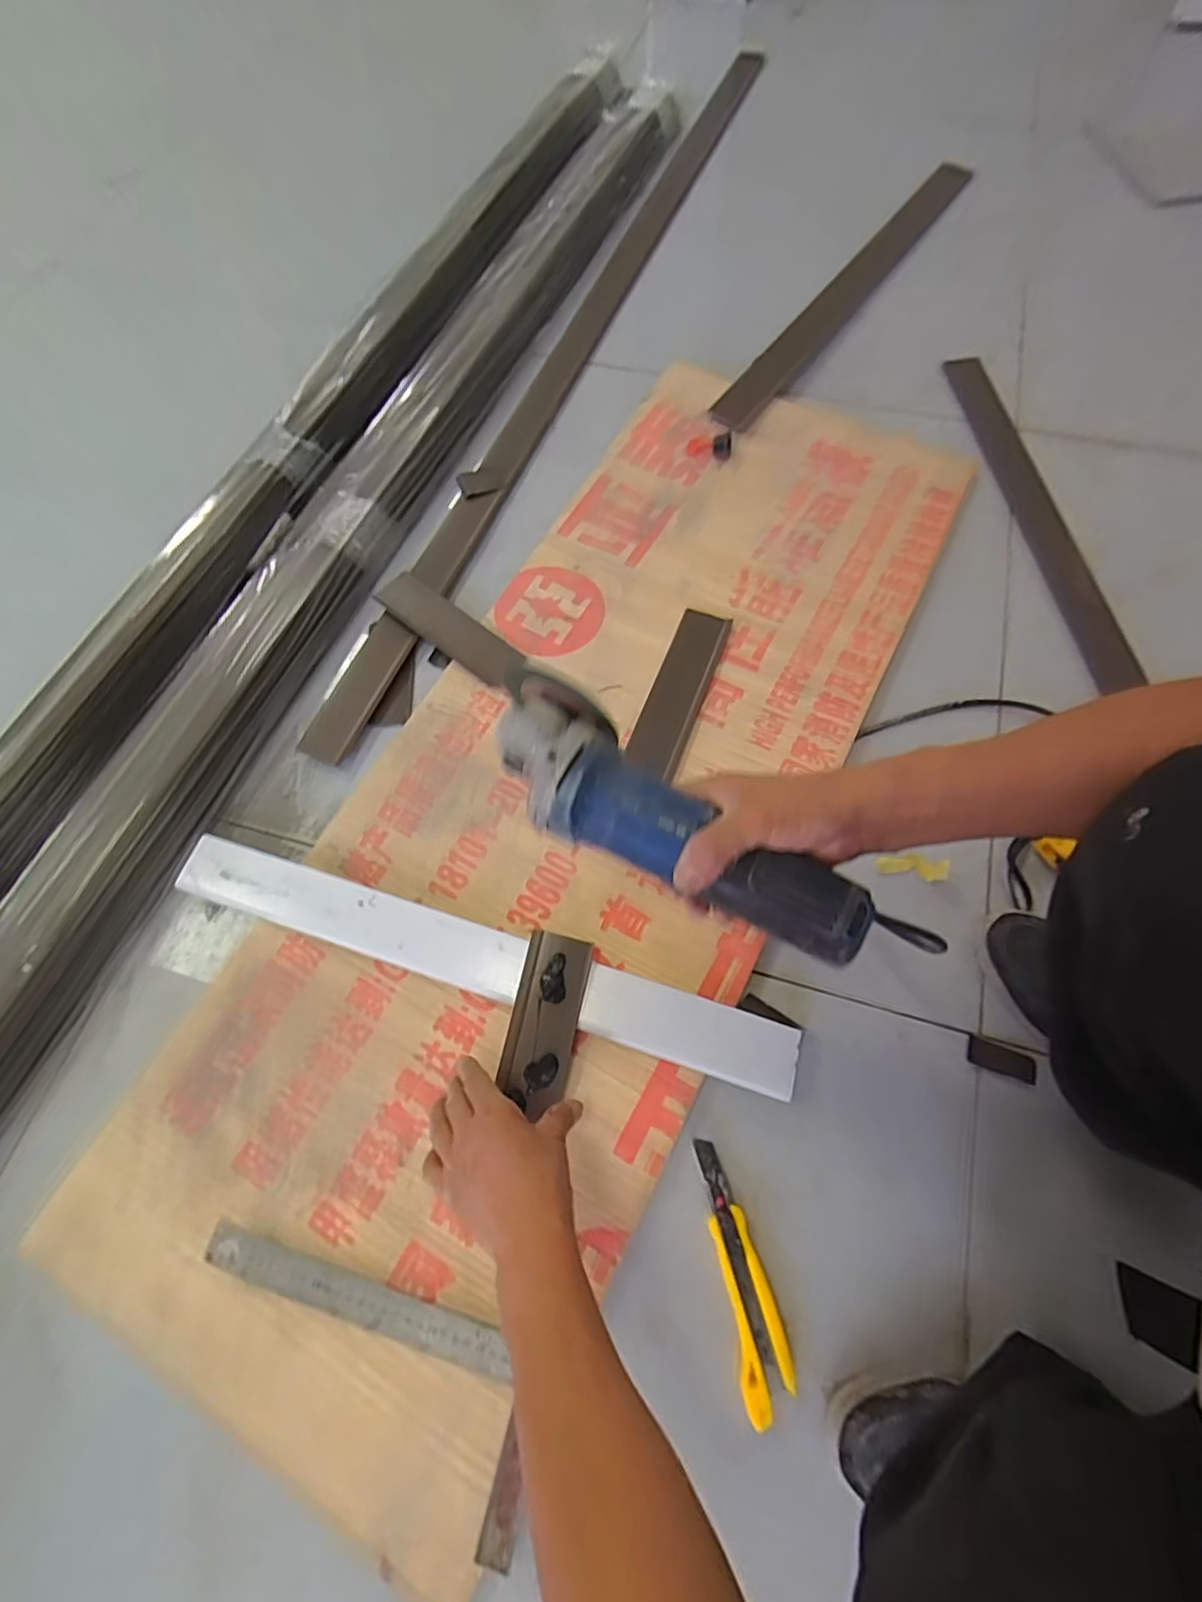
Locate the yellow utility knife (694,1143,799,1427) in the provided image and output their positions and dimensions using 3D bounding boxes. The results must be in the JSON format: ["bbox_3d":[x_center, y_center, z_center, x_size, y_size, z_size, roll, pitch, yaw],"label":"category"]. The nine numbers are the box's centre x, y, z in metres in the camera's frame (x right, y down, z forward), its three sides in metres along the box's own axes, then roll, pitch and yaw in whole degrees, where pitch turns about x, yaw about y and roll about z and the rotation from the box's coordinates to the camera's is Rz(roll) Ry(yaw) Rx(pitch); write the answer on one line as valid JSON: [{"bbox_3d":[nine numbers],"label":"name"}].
[{"bbox_3d":[0.112,0.368,0.487,0.039,0.017,0.179,-9,67,-2],"label":"yellow utility knife"}]

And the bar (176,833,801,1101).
[{"bbox_3d":[-0.121,0.144,0.575,0.596,0.024,0.058,16,68,9],"label":"bar"}]

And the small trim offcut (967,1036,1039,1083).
[{"bbox_3d":[0.357,0.230,0.547,0.057,0.004,0.024,19,69,10],"label":"small trim offcut"}]

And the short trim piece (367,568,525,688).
[{"bbox_3d":[-0.182,-0.208,0.735,0.205,0.020,0.057,34,72,15],"label":"short trim piece"}]

